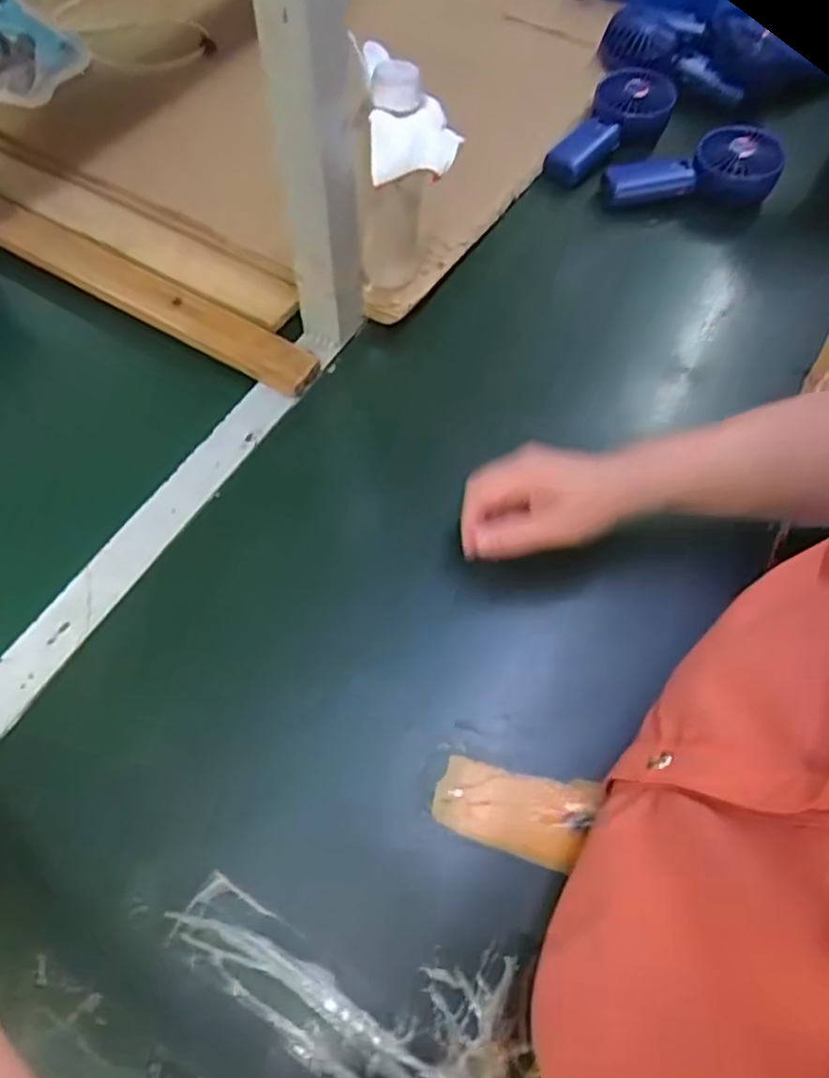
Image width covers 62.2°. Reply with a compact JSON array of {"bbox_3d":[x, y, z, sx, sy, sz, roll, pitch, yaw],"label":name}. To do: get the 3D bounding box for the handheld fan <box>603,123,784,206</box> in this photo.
[{"bbox_3d":[0.287,-0.384,0.709,0.173,0.042,0.072,-5,62,-5],"label":"handheld fan"}]

